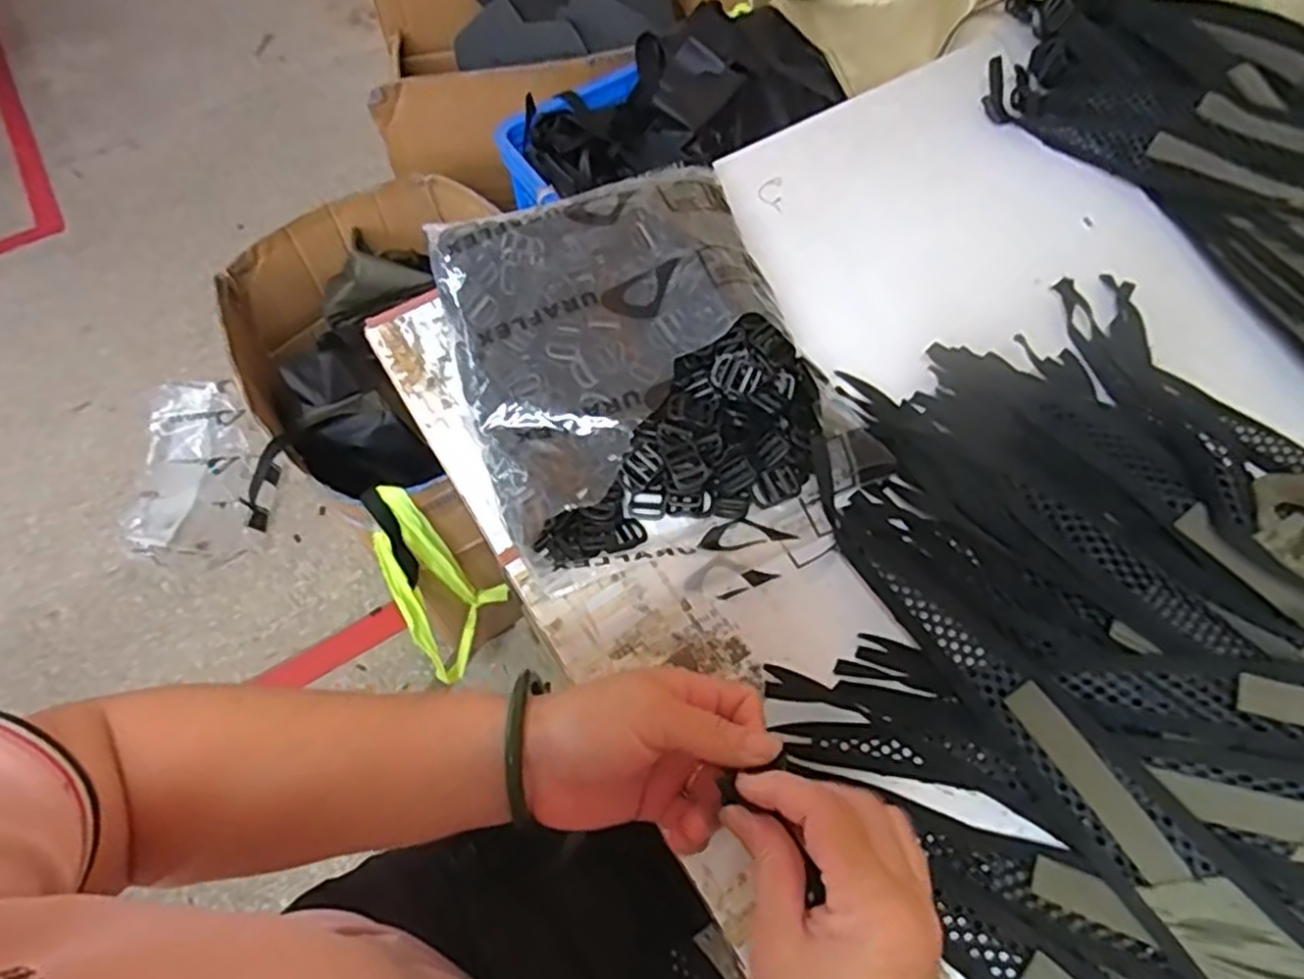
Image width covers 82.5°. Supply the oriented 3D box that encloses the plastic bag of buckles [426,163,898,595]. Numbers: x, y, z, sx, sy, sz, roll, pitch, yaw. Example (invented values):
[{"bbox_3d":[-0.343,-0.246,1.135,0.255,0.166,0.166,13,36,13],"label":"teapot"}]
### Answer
[{"bbox_3d":[-0.013,-0.095,0.582,0.267,0.064,0.368,-21,62,-10],"label":"plastic bag of buckles"}]

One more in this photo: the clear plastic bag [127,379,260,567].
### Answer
[{"bbox_3d":[-0.875,-0.035,1.427,0.229,0.093,0.343,-4,61,0],"label":"clear plastic bag"}]

